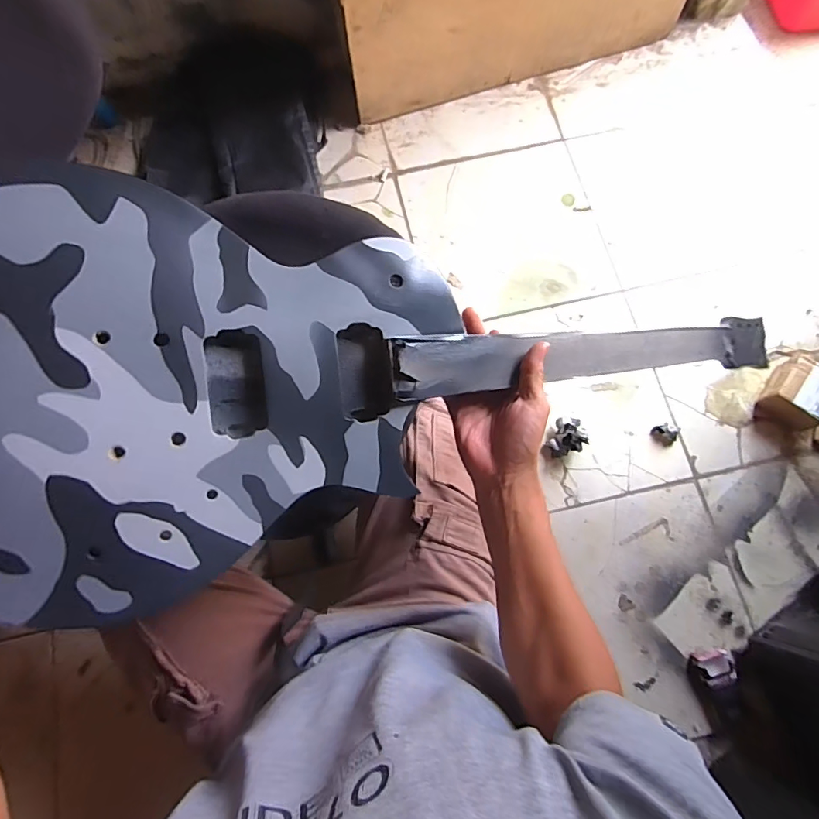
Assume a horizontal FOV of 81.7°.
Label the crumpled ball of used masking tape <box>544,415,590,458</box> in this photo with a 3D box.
[{"bbox_3d":[0.294,0.050,0.882,0.083,0.043,0.070,-37,78,-8],"label":"crumpled ball of used masking tape"}]

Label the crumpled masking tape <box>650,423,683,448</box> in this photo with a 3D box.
[{"bbox_3d":[0.492,0.048,0.909,0.048,0.017,0.042,-22,76,-5],"label":"crumpled masking tape"}]

